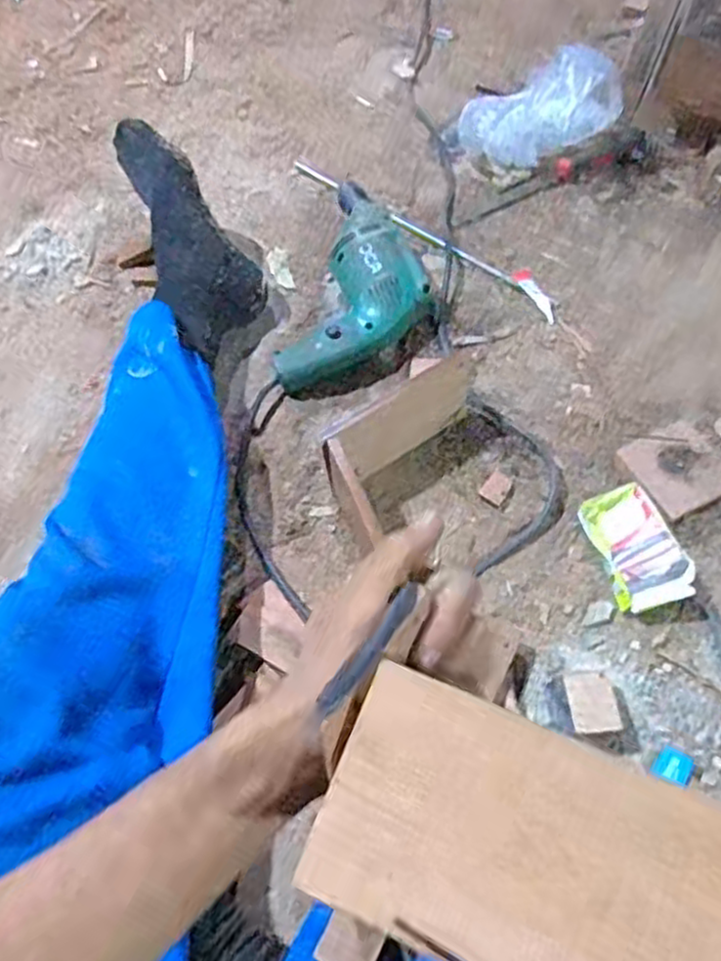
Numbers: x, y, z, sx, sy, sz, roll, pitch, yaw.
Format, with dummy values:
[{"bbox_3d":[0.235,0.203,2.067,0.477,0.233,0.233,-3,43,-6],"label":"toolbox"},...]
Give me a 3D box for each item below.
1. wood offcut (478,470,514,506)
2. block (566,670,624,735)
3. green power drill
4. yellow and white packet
[{"bbox_3d":[0.120,0.006,0.650,0.022,0.004,0.029,32,66,21],"label":"wood offcut"},{"bbox_3d":[0.166,0.164,0.539,0.034,0.030,0.041,-6,58,1],"label":"block"},{"bbox_3d":[0.008,-0.199,0.755,0.134,0.067,0.264,11,60,11],"label":"green power drill"},{"bbox_3d":[0.222,0.051,0.600,0.059,0.032,0.106,-12,58,-3],"label":"yellow and white packet"}]

